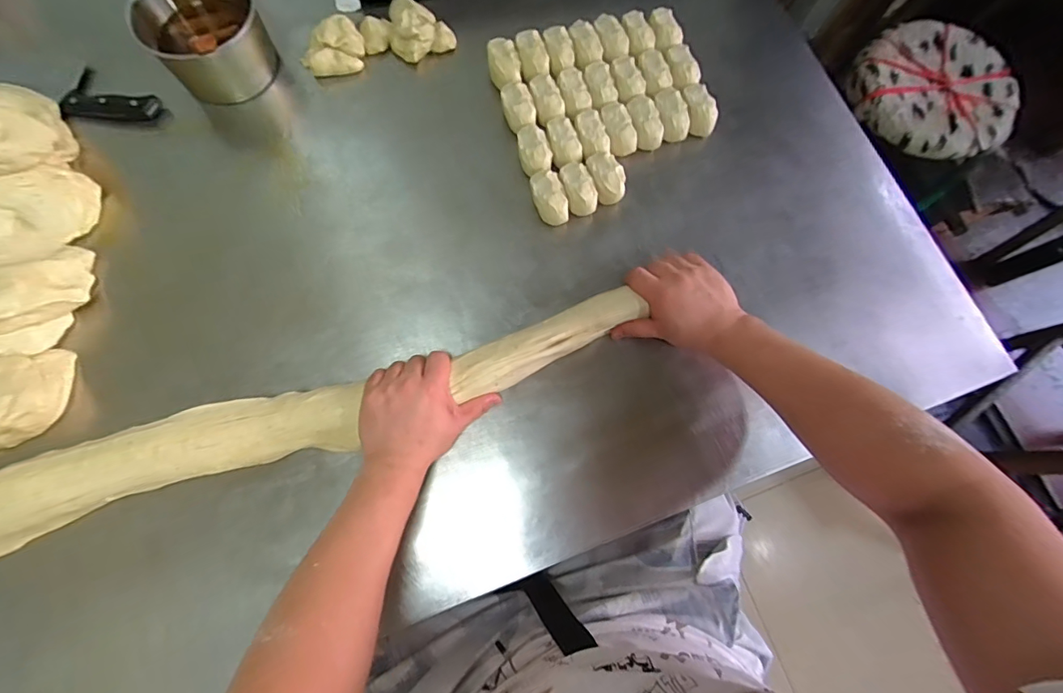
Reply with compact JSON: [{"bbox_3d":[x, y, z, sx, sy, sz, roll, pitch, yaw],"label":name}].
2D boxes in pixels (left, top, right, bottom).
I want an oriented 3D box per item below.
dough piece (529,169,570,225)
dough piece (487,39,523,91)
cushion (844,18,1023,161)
[{"bbox_3d":[0.022,-0.192,0.606,0.041,0.047,0.070,-17,77,-5],"label":"dough piece"},{"bbox_3d":[-0.038,-0.394,0.652,0.044,0.039,0.075,-6,77,-2],"label":"dough piece"},{"bbox_3d":[0.734,-0.475,0.849,0.227,0.074,0.247,0,77,-1],"label":"cushion"}]

